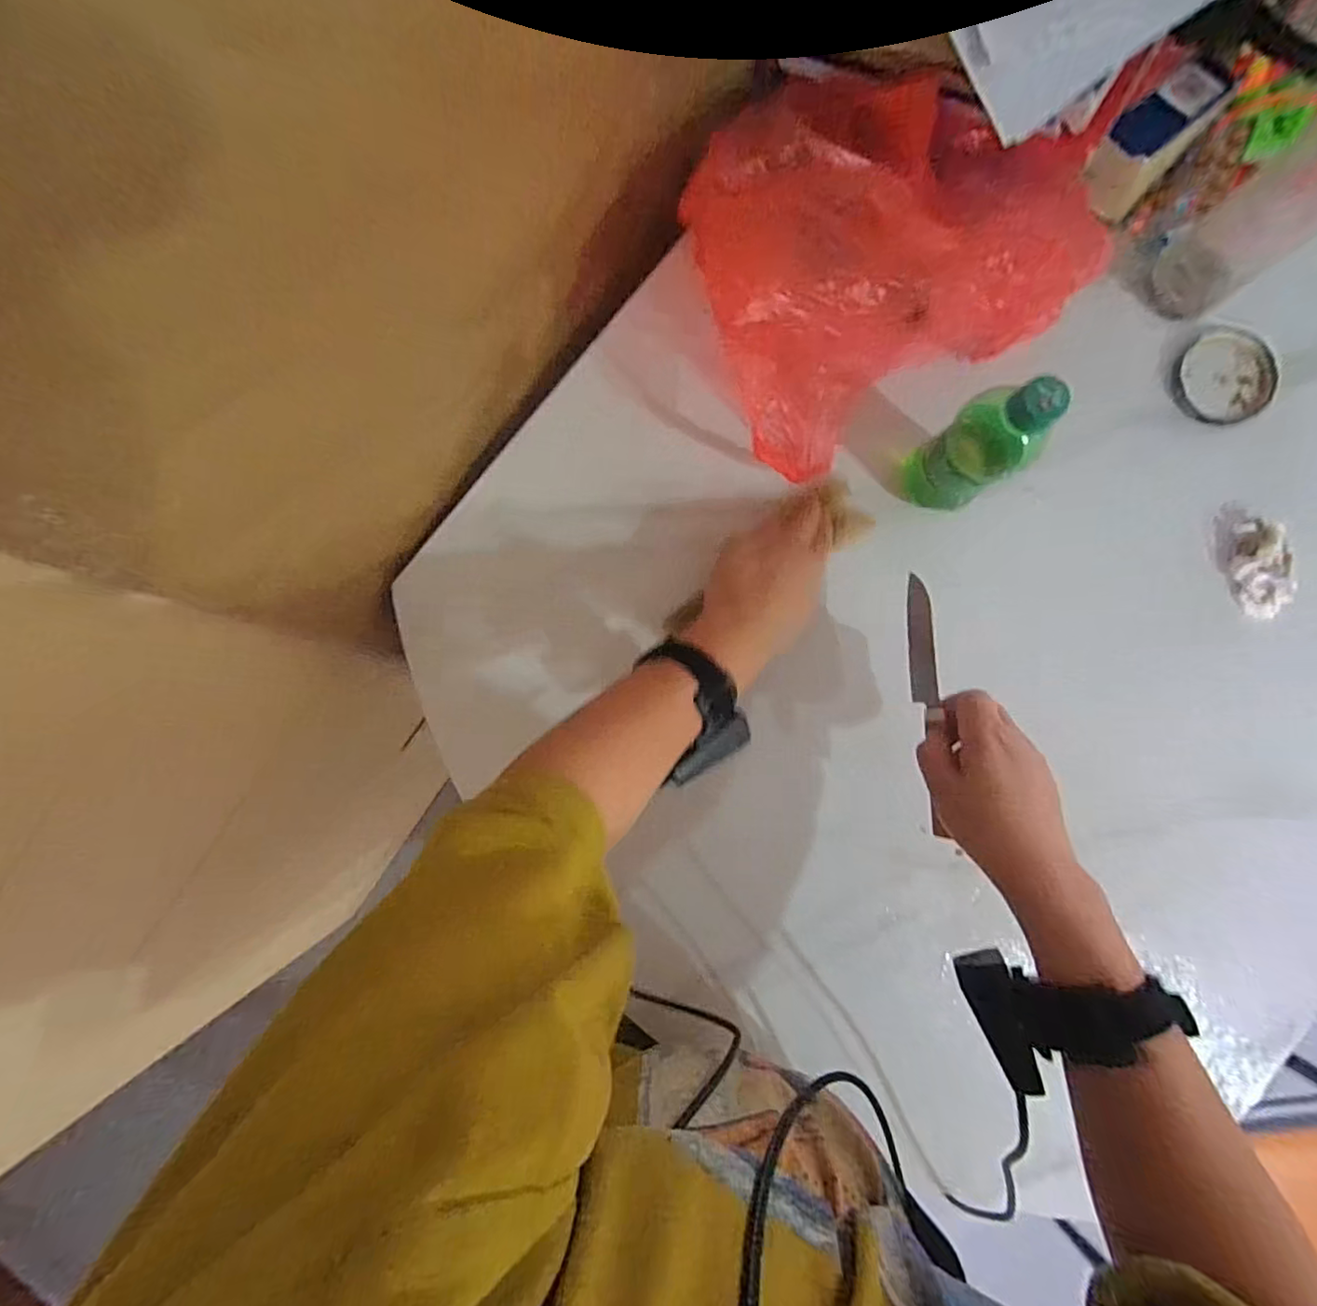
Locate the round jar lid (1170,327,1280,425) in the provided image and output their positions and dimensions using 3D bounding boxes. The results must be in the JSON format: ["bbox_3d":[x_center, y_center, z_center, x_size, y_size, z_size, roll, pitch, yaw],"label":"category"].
[{"bbox_3d":[0.500,-0.244,0.517,0.092,0.017,0.080,-34,89,-1],"label":"round jar lid"}]

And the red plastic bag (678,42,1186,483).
[{"bbox_3d":[0.209,-0.290,0.451,0.340,0.138,0.231,-12,89,0],"label":"red plastic bag"}]

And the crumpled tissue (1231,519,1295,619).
[{"bbox_3d":[0.512,-0.071,0.497,0.029,0.033,0.082,-12,89,0],"label":"crumpled tissue"}]

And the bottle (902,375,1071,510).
[{"bbox_3d":[0.241,-0.153,0.432,0.048,0.150,0.058,-32,89,-1],"label":"bottle"}]

